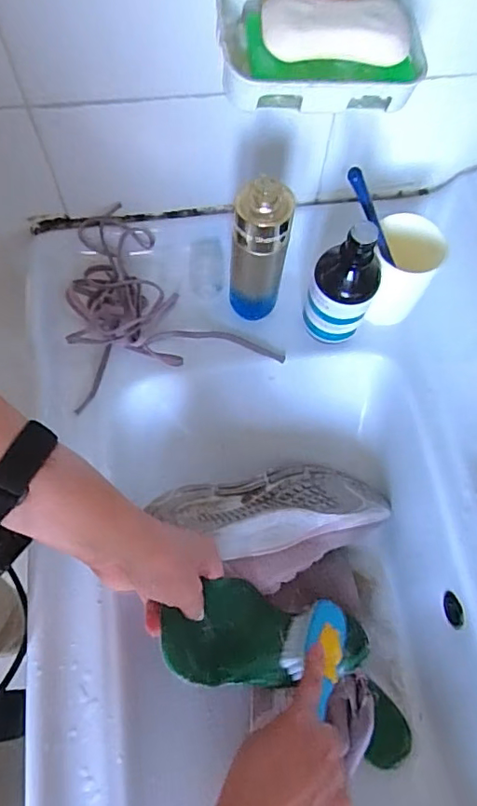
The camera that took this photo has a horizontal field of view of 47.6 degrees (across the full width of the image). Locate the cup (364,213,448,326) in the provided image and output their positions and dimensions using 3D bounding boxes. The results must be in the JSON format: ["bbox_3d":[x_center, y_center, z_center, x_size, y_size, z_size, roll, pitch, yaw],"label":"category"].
[{"bbox_3d":[0.154,-0.121,0.511,0.060,0.093,0.056,1,67,-1],"label":"cup"}]

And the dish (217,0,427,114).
[{"bbox_3d":[0.050,-0.230,0.336,0.119,0.054,0.076,-6,67,-4],"label":"dish"}]

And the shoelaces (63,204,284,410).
[{"bbox_3d":[-0.081,-0.104,0.537,0.195,0.050,0.183,-18,69,-9],"label":"shoelaces"}]

